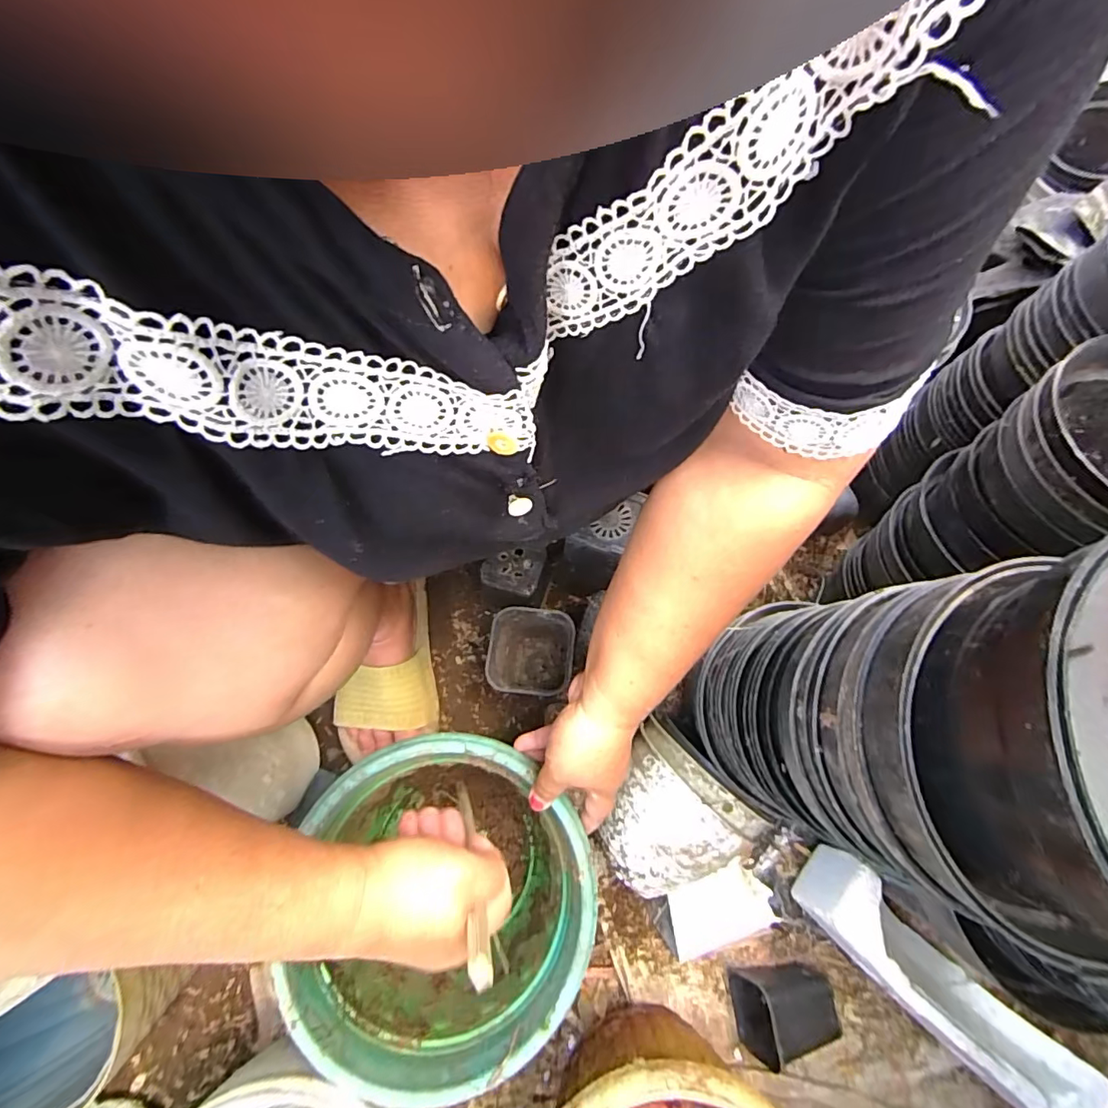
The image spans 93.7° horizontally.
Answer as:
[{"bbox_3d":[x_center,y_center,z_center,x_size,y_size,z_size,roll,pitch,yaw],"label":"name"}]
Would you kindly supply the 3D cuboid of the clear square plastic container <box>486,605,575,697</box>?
[{"bbox_3d":[-0.026,0.110,0.582,0.083,0.111,0.083,9,76,0],"label":"clear square plastic container"}]

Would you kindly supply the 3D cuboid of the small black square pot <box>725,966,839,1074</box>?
[{"bbox_3d":[0.229,0.452,0.506,0.088,0.069,0.075,-3,76,-3],"label":"small black square pot"}]

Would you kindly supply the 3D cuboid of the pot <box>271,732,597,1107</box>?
[{"bbox_3d":[-0.083,0.283,0.467,0.217,0.180,0.231,0,76,-2],"label":"pot"}]

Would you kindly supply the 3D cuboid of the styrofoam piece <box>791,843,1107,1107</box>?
[{"bbox_3d":[0.378,0.425,0.512,0.298,0.085,0.071,41,78,8],"label":"styrofoam piece"}]

